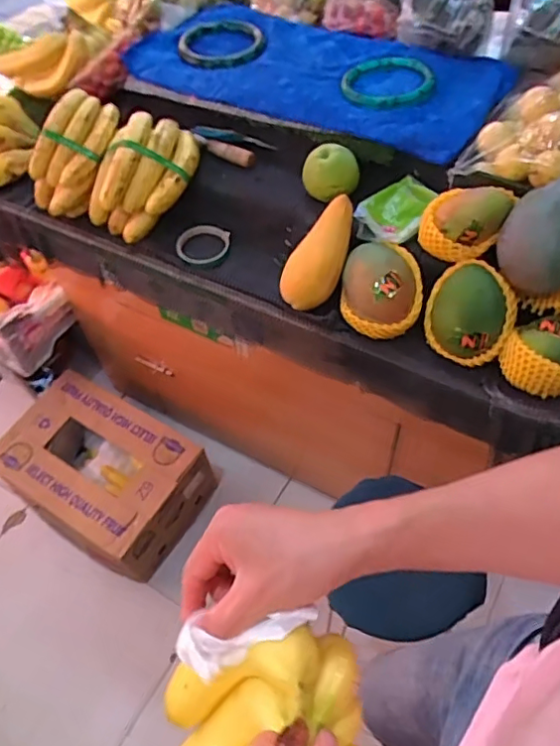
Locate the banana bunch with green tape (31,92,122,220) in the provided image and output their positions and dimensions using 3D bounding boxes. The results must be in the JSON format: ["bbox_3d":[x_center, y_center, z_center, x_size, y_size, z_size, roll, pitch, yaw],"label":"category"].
[{"bbox_3d":[-0.354,-0.359,0.977,0.121,0.201,0.109,33,35,2],"label":"banana bunch with green tape"}]

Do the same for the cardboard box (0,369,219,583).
[{"bbox_3d":[-0.468,0.257,1.503,0.500,0.180,0.333,26,61,21],"label":"cardboard box"}]

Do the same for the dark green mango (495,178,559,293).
[{"bbox_3d":[0.345,-0.179,0.728,0.112,0.088,0.126,31,62,24],"label":"dark green mango"}]

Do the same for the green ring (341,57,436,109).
[{"bbox_3d":[0.178,-0.475,0.926,0.145,0.021,0.162,18,58,17],"label":"green ring"}]

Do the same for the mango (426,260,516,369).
[{"bbox_3d":[0.253,-0.082,0.766,0.109,0.078,0.111,-2,54,3],"label":"mango"}]

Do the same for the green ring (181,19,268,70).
[{"bbox_3d":[-0.106,-0.608,1.045,0.158,0.023,0.159,-2,54,3],"label":"green ring"}]

